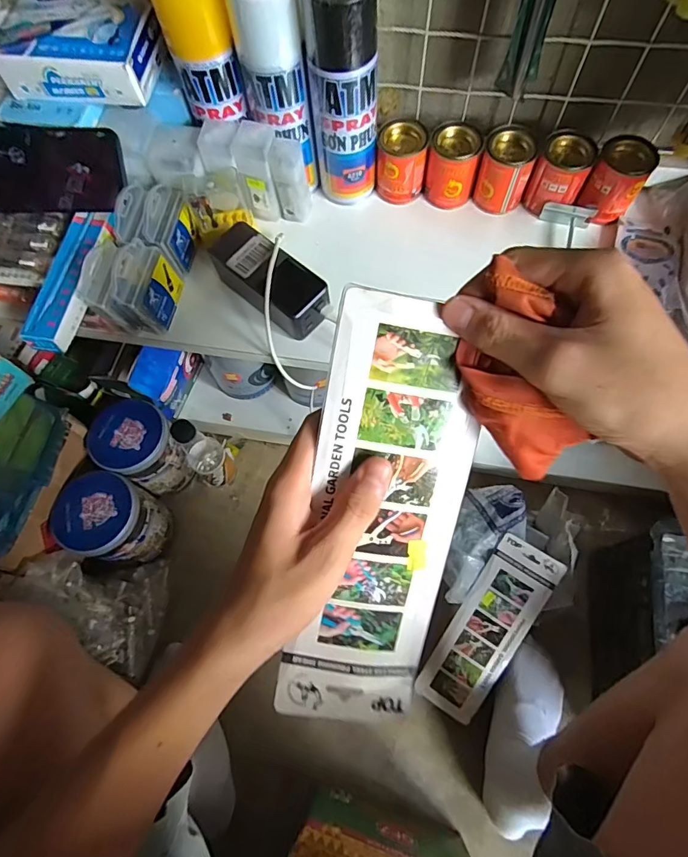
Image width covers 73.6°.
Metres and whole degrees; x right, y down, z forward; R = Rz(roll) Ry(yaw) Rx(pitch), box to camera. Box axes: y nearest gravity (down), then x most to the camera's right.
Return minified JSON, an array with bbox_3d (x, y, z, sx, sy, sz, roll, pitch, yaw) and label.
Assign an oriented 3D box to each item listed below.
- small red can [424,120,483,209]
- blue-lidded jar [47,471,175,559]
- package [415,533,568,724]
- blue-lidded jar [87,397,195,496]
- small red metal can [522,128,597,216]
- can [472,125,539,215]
[{"bbox_3d":[0.121,-0.292,0.515,0.055,0.070,0.048,10,68,6],"label":"small red can"},{"bbox_3d":[-0.345,0.138,0.693,0.115,0.128,0.108,-1,67,2],"label":"blue-lidded jar"},{"bbox_3d":[0.202,0.281,0.643,0.085,0.011,0.263,30,96,14],"label":"package"},{"bbox_3d":[-0.318,0.035,0.740,0.119,0.144,0.105,34,72,15],"label":"blue-lidded jar"},{"bbox_3d":[0.236,-0.276,0.500,0.055,0.064,0.048,21,69,11],"label":"small red metal can"},{"bbox_3d":[0.177,-0.283,0.507,0.054,0.071,0.045,19,69,10],"label":"can"}]

